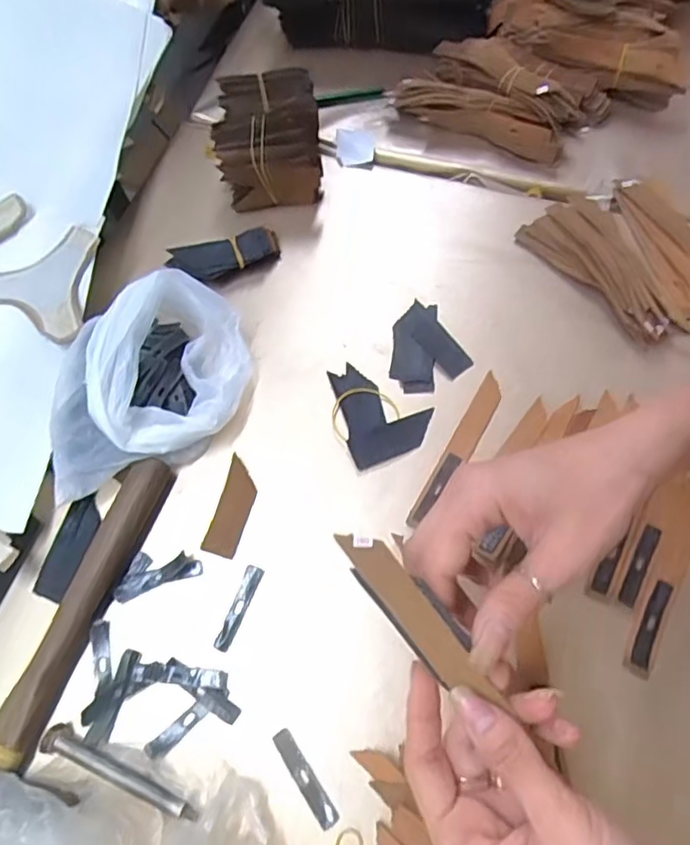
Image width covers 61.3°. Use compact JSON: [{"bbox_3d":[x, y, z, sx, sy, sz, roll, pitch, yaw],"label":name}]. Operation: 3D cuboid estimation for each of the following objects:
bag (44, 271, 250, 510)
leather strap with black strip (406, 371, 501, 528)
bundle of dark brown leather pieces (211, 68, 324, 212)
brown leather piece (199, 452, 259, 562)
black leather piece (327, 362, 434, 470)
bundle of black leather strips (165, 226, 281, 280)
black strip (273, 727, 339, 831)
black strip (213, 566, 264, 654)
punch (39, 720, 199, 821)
[{"bbox_3d":[-0.136,-0.032,0.395,0.141,0.060,0.112,-22,66,-8],"label":"bag"},{"bbox_3d":[0.079,0.018,0.399,0.016,0.005,0.125,27,69,14],"label":"leather strap with black strip"},{"bbox_3d":[-0.063,-0.234,0.491,0.084,0.066,0.101,-5,65,0],"label":"bundle of dark brown leather pieces"},{"bbox_3d":[-0.074,0.056,0.385,0.022,0.005,0.063,14,67,9],"label":"brown leather piece"},{"bbox_3d":[0.024,-0.011,0.412,0.059,0.004,0.077,-20,66,-7],"label":"black leather piece"},{"bbox_3d":[-0.095,-0.130,0.467,0.085,0.028,0.027,-17,66,-5],"label":"bundle of black leather strips"},{"bbox_3d":[-0.022,0.195,0.320,0.011,0.005,0.053,-34,68,-12],"label":"black strip"},{"bbox_3d":[-0.065,0.114,0.358,0.011,0.006,0.052,19,68,11],"label":"black strip"},{"bbox_3d":[-0.125,0.193,0.319,0.096,0.010,0.013,22,68,12],"label":"punch"}]

